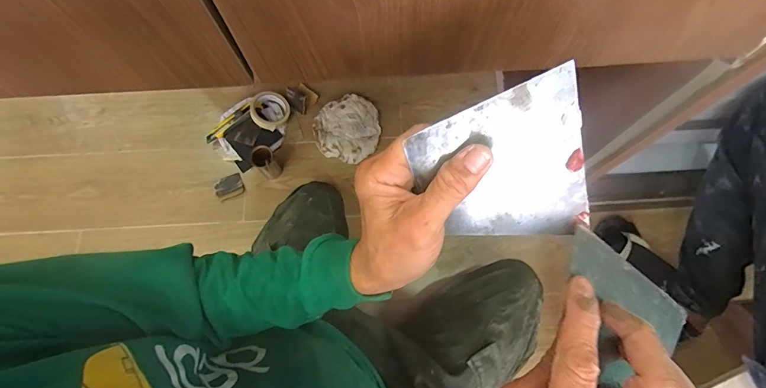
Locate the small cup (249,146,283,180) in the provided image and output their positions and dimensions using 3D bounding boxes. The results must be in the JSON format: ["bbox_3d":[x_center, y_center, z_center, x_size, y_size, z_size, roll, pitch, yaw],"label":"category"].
[{"bbox_3d":[-0.284,-0.078,0.909,0.052,0.089,0.054,0,73,1],"label":"small cup"}]

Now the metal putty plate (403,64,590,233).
[{"bbox_3d":[0.070,-0.015,0.233,0.097,0.100,0.004,-11,28,17],"label":"metal putty plate"}]

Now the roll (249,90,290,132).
[{"bbox_3d":[-0.295,-0.221,0.979,0.104,0.031,0.105,0,73,1],"label":"roll"}]

